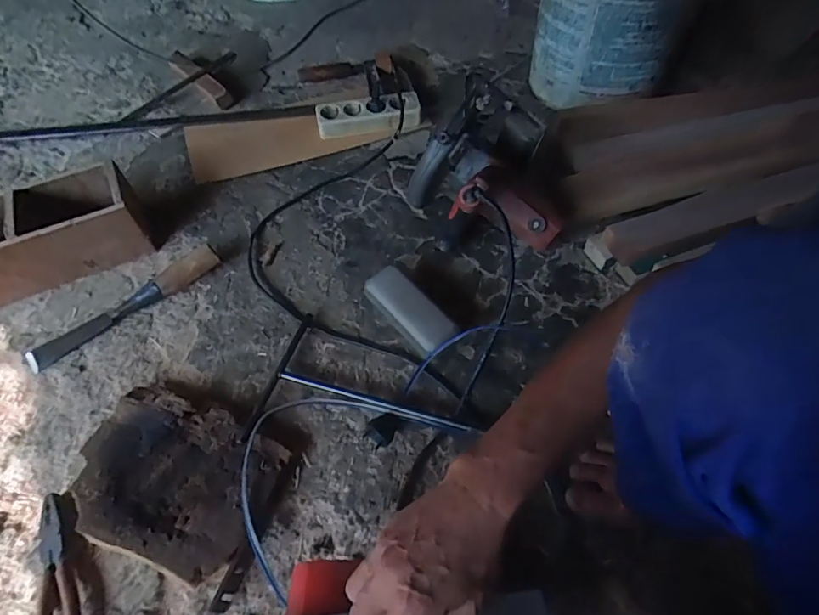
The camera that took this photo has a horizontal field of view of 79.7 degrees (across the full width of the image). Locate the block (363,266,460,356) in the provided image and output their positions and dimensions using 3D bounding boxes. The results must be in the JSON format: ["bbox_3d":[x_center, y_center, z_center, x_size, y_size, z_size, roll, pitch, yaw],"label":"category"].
[{"bbox_3d":[0.002,0.007,0.673,0.059,0.046,0.146,-35,61,-21],"label":"block"}]

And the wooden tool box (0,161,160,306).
[{"bbox_3d":[-0.558,-0.102,0.740,0.295,0.108,0.127,-22,57,-13],"label":"wooden tool box"}]

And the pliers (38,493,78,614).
[{"bbox_3d":[-0.368,0.289,0.505,0.044,0.027,0.185,-20,56,-11],"label":"pliers"}]

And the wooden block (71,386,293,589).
[{"bbox_3d":[-0.266,0.192,0.561,0.225,0.040,0.172,16,57,13],"label":"wooden block"}]

